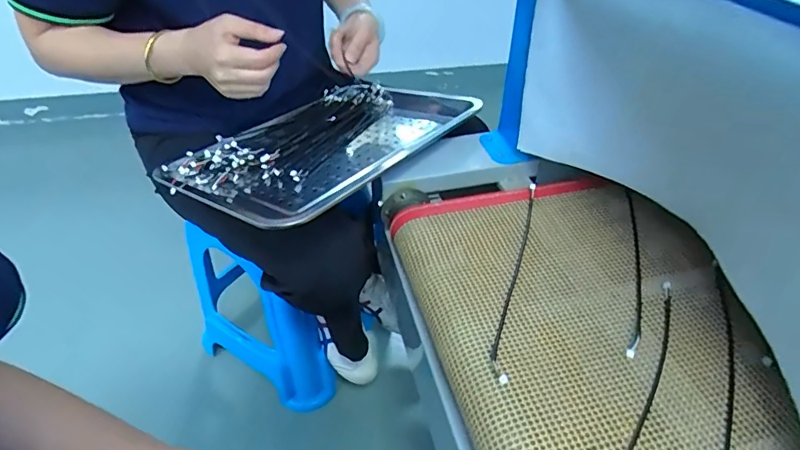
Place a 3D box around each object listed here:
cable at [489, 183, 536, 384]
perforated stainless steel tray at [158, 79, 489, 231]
[{"bbox_3d":[0.121,0.042,0.494,0.017,0.014,0.272,13,42,13],"label":"cable"},{"bbox_3d":[-0.100,-0.110,0.666,0.277,0.041,0.388,23,44,35],"label":"perforated stainless steel tray"}]

